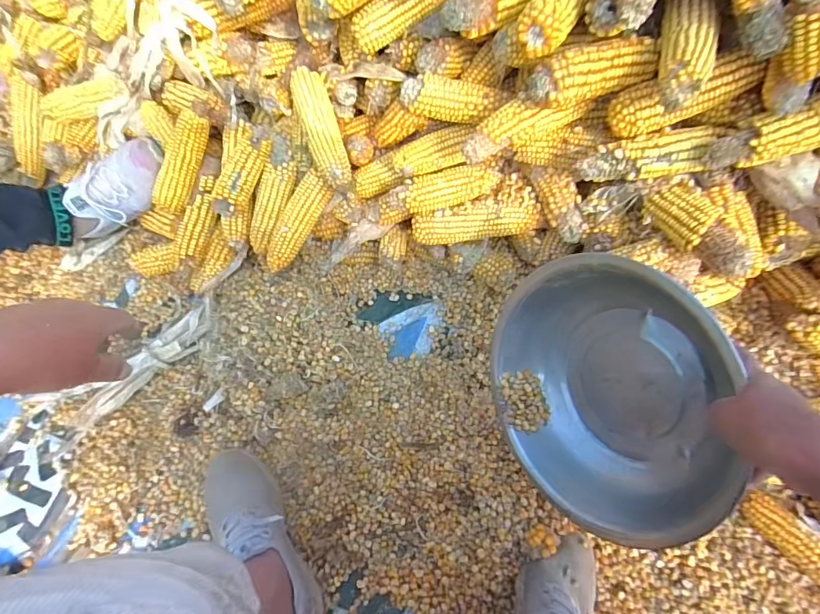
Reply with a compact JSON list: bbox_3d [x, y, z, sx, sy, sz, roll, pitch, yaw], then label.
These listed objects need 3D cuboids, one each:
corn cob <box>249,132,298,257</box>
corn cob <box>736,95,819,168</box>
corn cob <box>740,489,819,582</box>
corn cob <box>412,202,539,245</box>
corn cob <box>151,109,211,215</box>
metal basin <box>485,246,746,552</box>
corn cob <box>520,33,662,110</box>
[{"bbox_3d":[-0.204,-0.175,0.668,0.056,0.047,0.187,14,90,7],"label":"corn cob"},{"bbox_3d":[0.401,-0.185,0.439,0.133,0.040,0.044,-14,67,9],"label":"corn cob"},{"bbox_3d":[0.489,0.293,0.551,0.038,0.035,0.127,-37,71,-13],"label":"corn cob"},{"bbox_3d":[0.090,-0.121,0.610,0.170,0.045,0.042,-2,67,0],"label":"corn cob"},{"bbox_3d":[-0.350,-0.218,0.672,0.044,0.039,0.162,34,108,14],"label":"corn cob"},{"bbox_3d":[0.208,0.080,0.465,0.095,0.268,0.264,-7,74,-38],"label":"metal basin"},{"bbox_3d":[0.193,-0.244,0.465,0.138,0.045,0.057,-18,68,-6],"label":"corn cob"}]

